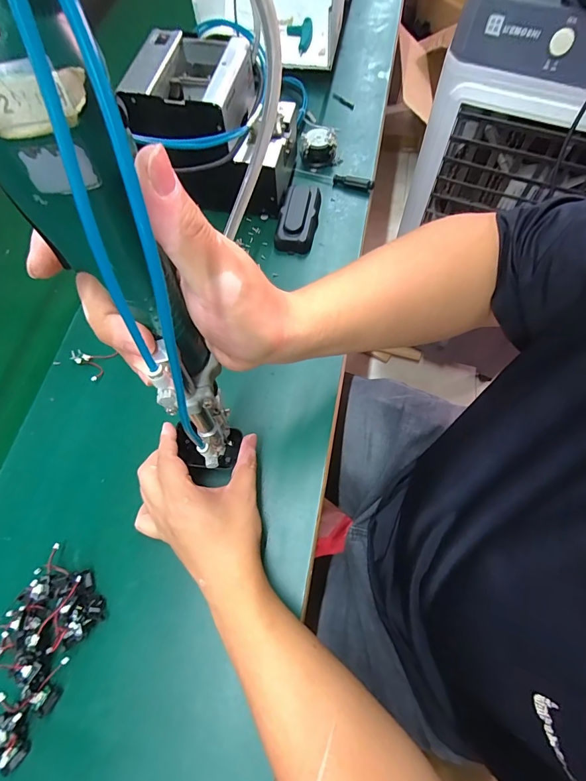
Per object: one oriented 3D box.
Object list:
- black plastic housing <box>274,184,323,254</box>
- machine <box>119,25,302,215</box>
[{"bbox_3d":[0.008,-0.236,0.513,0.051,0.030,0.100,8,68,6],"label":"black plastic housing"},{"bbox_3d":[-0.090,-0.338,0.487,0.168,0.157,0.129,7,68,5],"label":"machine"}]

